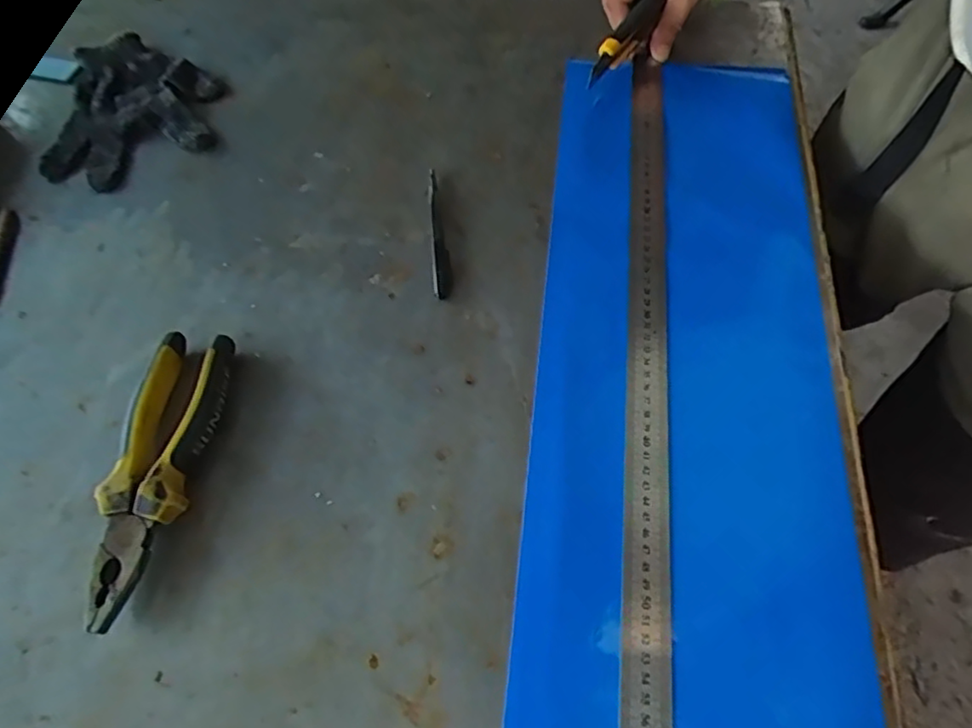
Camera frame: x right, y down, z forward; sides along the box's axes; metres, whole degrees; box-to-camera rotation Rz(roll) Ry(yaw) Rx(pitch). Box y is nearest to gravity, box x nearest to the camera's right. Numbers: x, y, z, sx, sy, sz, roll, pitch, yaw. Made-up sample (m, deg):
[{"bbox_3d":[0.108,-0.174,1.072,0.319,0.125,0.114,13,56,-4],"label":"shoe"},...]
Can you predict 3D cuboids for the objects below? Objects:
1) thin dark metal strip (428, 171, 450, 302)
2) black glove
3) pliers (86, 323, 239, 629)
[{"bbox_3d":[-0.038,-0.106,0.500,0.013,0.007,0.125,-6,61,0],"label":"thin dark metal strip"},{"bbox_3d":[-0.319,-0.236,0.574,0.136,0.031,0.179,2,61,4],"label":"black glove"},{"bbox_3d":[-0.212,0.066,0.401,0.054,0.028,0.187,4,62,6],"label":"pliers"}]

